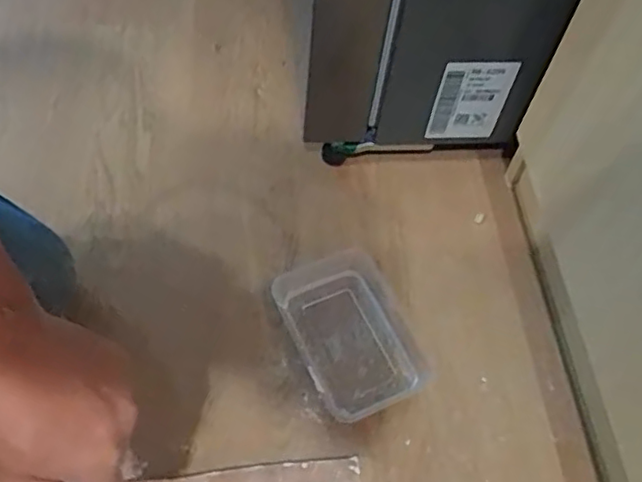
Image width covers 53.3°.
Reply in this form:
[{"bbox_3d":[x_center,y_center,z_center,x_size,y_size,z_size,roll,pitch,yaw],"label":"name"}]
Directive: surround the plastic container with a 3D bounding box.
[{"bbox_3d":[0.028,0.089,0.653,0.124,0.037,0.171,-21,61,-17],"label":"plastic container"}]

